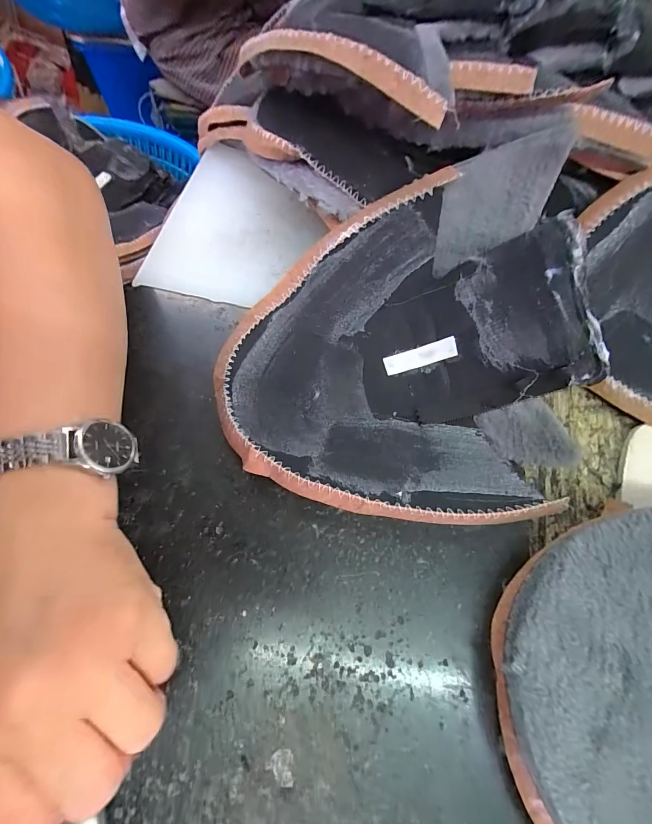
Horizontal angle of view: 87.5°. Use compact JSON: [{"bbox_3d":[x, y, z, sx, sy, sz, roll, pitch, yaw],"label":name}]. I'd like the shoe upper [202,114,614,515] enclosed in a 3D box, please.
[{"bbox_3d":[0.048,-0.049,0.214,0.234,0.077,0.232,-5,66,-7],"label":"shoe upper"}]

